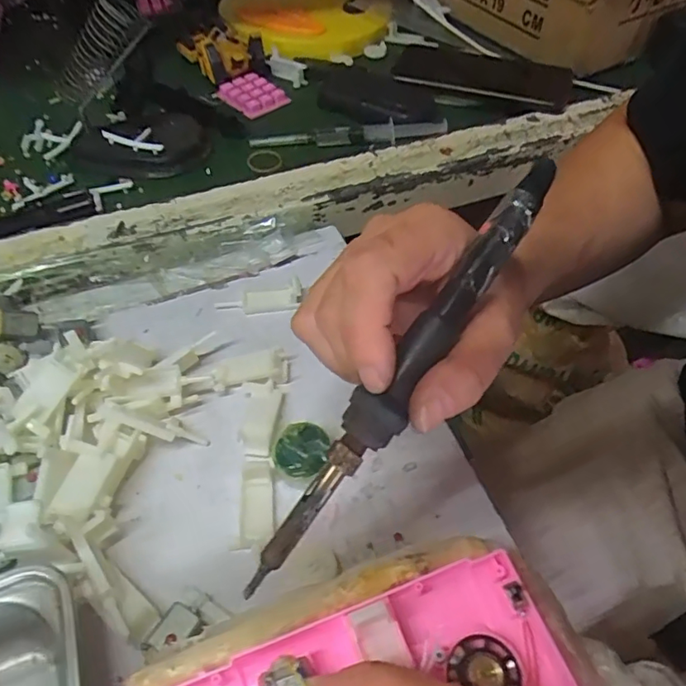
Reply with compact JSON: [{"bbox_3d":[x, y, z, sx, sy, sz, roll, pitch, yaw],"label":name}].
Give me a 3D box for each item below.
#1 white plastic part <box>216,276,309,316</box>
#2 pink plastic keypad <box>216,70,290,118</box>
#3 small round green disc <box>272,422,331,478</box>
[{"bbox_3d":[-0.056,-0.030,0.375,0.059,0.012,0.018,-11,52,6],"label":"white plastic part"},{"bbox_3d":[-0.090,-0.242,0.534,0.055,0.012,0.053,36,60,24],"label":"pink plastic keypad"},{"bbox_3d":[-0.024,0.060,0.301,0.031,0.016,0.031,4,53,3],"label":"small round green disc"}]

